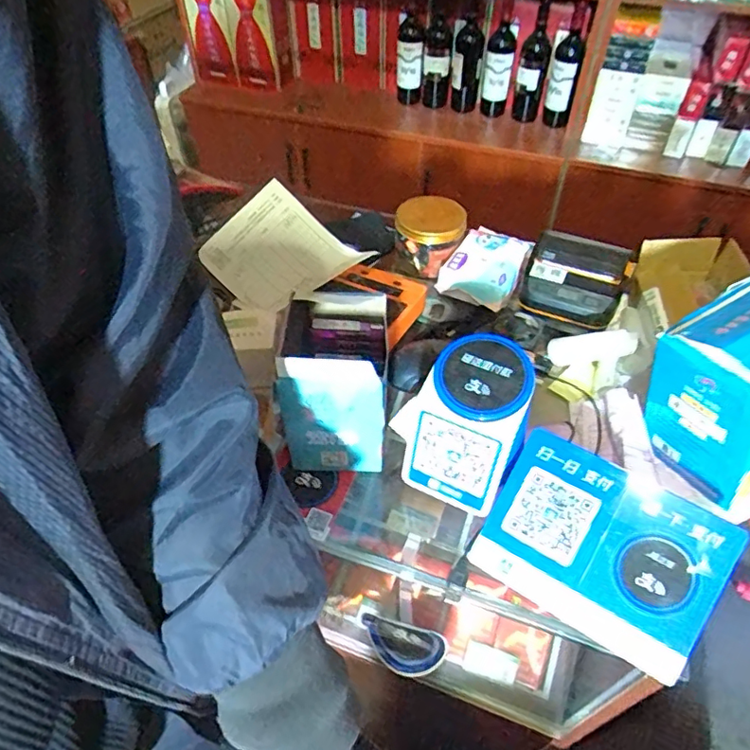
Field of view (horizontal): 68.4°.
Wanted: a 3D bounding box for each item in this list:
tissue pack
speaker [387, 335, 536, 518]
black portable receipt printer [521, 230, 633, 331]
[{"bbox_3d":[0.132,-0.128,0.650,0.085,0.030,0.105,28,54,23],"label":"tissue pack"},{"bbox_3d":[0.077,0.038,0.449,0.088,0.106,0.094,25,53,21],"label":"speaker"},{"bbox_3d":[0.226,-0.110,0.619,0.106,0.046,0.115,20,51,17],"label":"black portable receipt printer"}]

